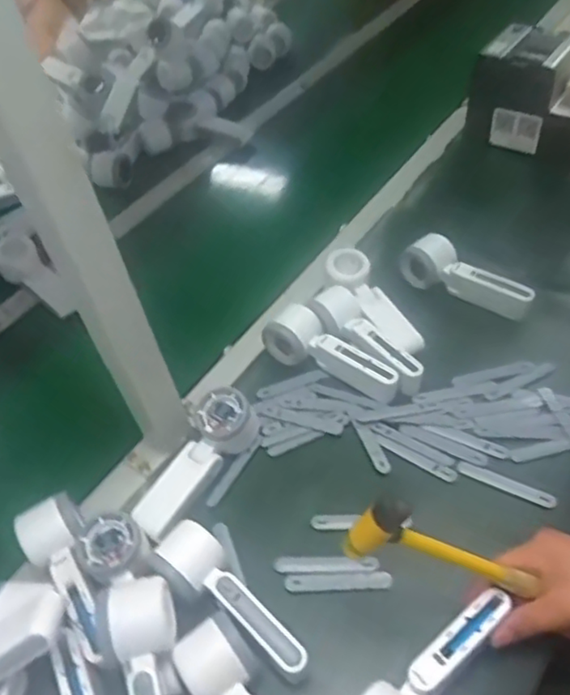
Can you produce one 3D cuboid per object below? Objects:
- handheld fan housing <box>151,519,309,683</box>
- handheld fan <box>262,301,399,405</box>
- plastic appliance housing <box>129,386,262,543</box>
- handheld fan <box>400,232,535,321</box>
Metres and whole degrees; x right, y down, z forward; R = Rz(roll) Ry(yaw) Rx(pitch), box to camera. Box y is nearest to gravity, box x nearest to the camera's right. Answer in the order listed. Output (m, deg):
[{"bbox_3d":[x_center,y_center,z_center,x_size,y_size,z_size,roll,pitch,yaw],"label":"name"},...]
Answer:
[{"bbox_3d":[-0.045,0.212,0.543,0.146,0.045,0.055,25,56,27],"label":"handheld fan housing"},{"bbox_3d":[0.054,0.005,0.720,0.165,0.050,0.055,25,56,26],"label":"handheld fan"},{"bbox_3d":[-0.092,0.119,0.649,0.058,0.053,0.167,28,70,25],"label":"plastic appliance housing"},{"bbox_3d":[0.227,-0.088,0.783,0.165,0.048,0.053,29,58,29],"label":"handheld fan"}]

